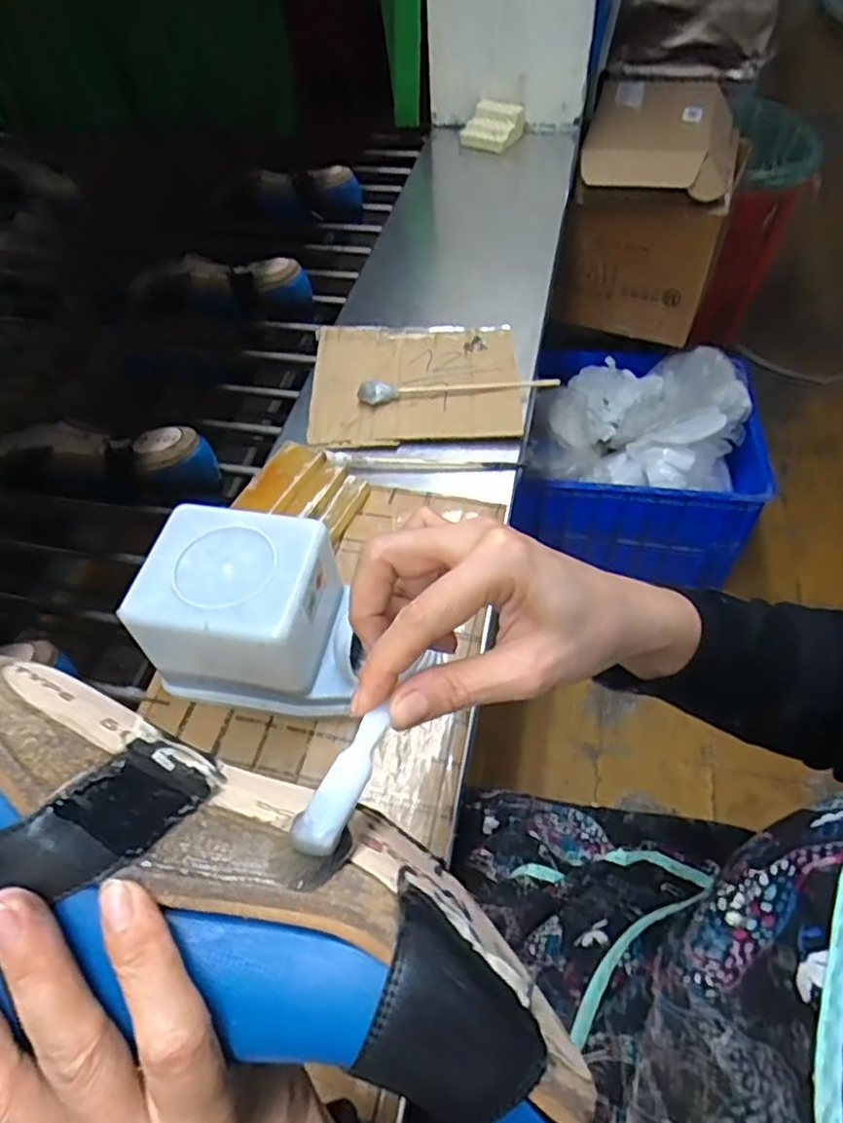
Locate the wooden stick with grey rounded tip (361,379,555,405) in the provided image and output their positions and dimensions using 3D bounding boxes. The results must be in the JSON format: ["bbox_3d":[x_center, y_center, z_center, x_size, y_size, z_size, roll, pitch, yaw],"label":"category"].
[{"bbox_3d":[0.036,-0.177,0.654,0.198,0.020,0.023,-6,53,-1],"label":"wooden stick with grey rounded tip"}]

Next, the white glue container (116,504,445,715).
[{"bbox_3d":[-0.114,0.038,0.453,0.139,0.105,0.098,6,53,10],"label":"white glue container"}]

